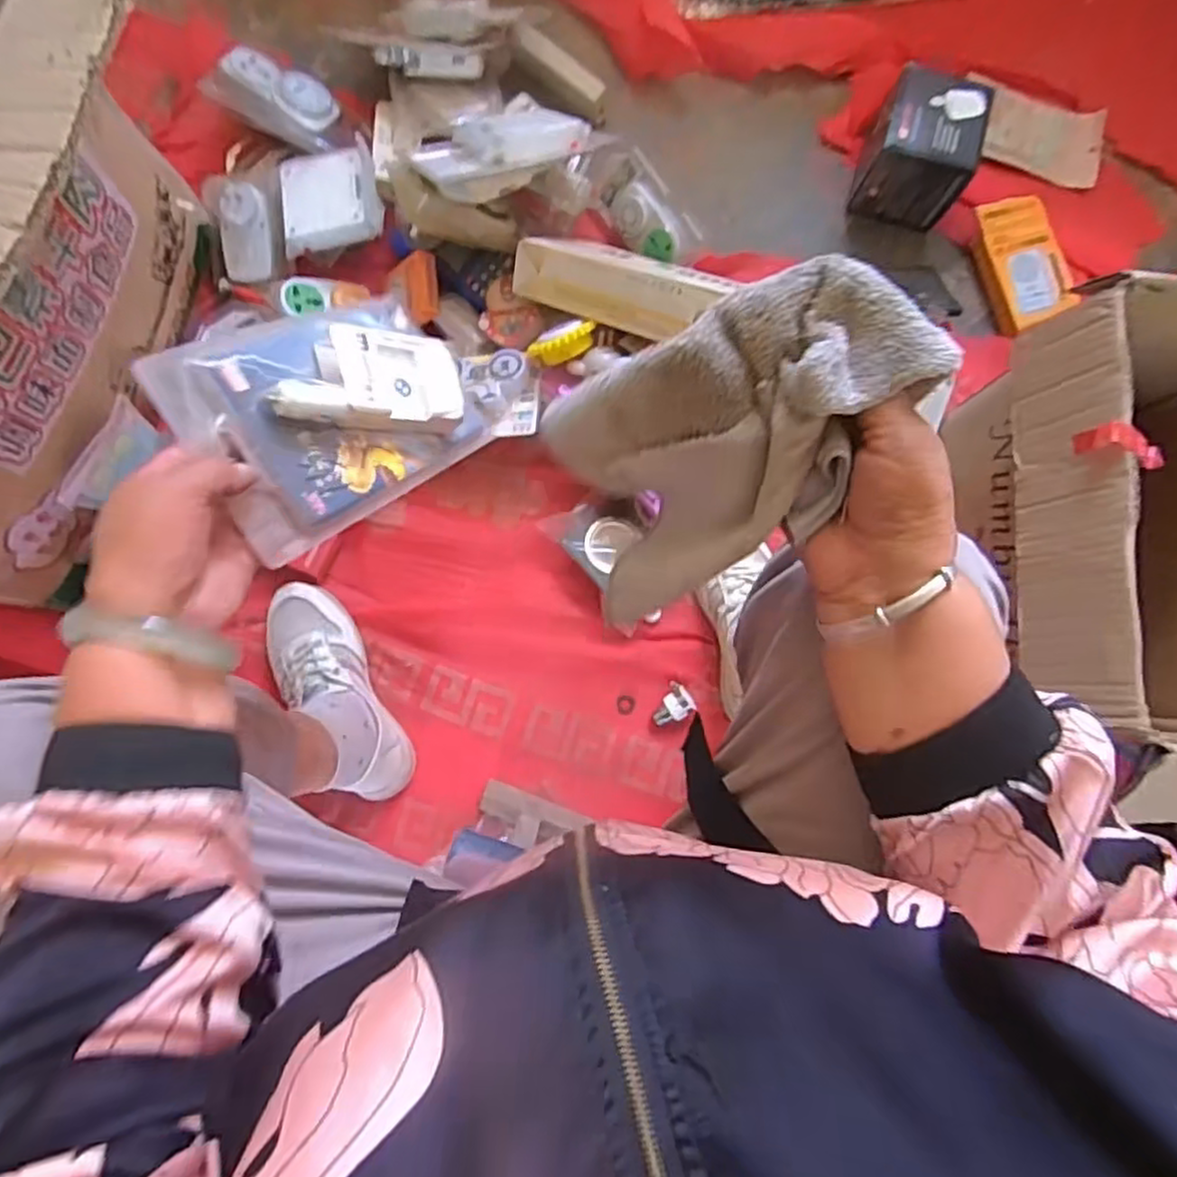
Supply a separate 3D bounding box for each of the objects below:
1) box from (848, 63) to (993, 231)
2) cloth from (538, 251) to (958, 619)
[{"bbox_3d":[0.390,-0.521,0.857,0.119,0.102,0.120,18,81,-1],"label":"box"},{"bbox_3d":[0.059,-0.069,0.346,0.117,0.202,0.044,48,37,-10],"label":"cloth"}]

